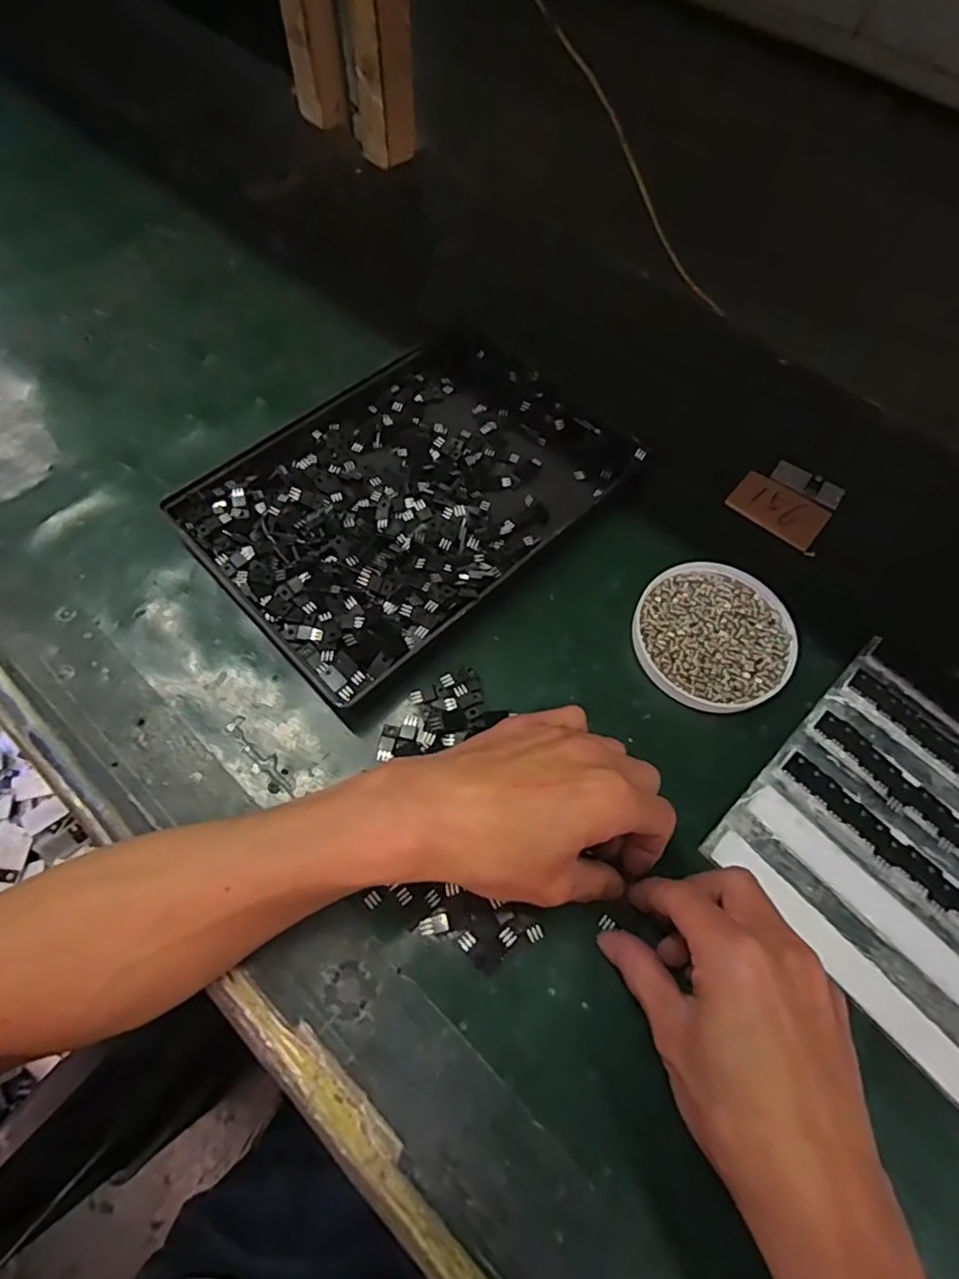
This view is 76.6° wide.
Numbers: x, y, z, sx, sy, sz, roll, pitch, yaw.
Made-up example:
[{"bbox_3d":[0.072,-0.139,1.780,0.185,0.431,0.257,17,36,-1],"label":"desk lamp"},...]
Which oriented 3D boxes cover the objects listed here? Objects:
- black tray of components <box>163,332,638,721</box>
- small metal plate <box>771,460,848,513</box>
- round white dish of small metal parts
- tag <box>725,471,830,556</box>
[{"bbox_3d":[-0.042,-0.104,0.423,0.278,0.027,0.196,-40,70,-21],"label":"black tray of components"},{"bbox_3d":[0.245,-0.116,0.452,0.051,0.004,0.022,31,64,13],"label":"small metal plate"},{"bbox_3d":[0.148,-0.003,0.386,0.095,0.014,0.096,1,61,-3],"label":"round white dish of small metal parts"},{"bbox_3d":[0.218,-0.096,0.443,0.066,0.005,0.044,38,66,16],"label":"tag"}]

